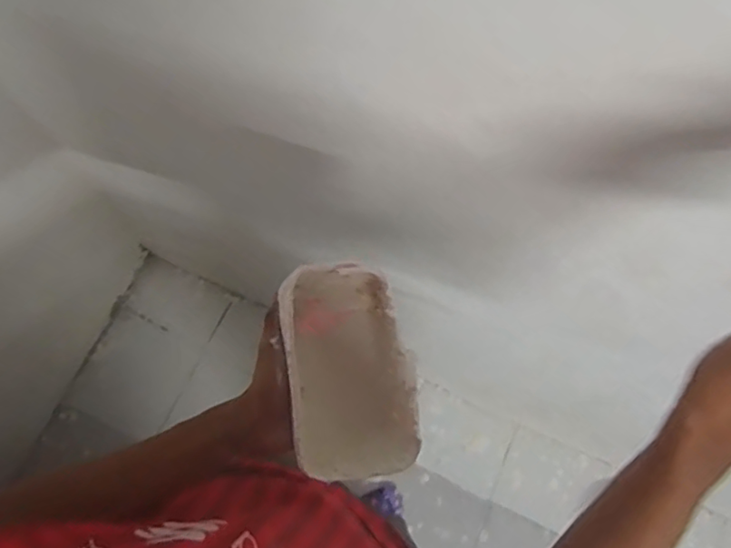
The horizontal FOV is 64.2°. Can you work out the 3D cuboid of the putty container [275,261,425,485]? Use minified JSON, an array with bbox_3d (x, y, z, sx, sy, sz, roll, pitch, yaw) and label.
[{"bbox_3d":[-0.018,0.082,0.527,0.109,0.065,0.194,-13,73,-3],"label":"putty container"}]

